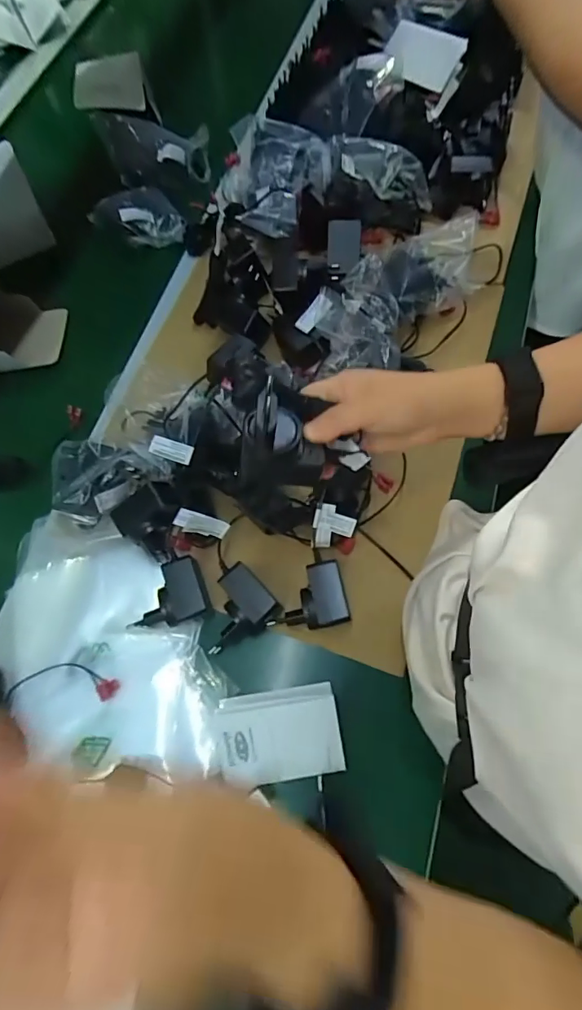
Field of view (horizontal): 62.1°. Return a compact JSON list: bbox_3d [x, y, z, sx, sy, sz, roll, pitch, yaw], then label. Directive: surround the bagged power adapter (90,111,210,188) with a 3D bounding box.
[{"bbox_3d":[-0.203,-0.507,0.695,0.165,0.074,0.073,12,69,7],"label":"bagged power adapter"}]

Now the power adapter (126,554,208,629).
[{"bbox_3d":[-0.117,0.089,0.464,0.073,0.035,0.060,-21,69,-7],"label":"power adapter"}]

